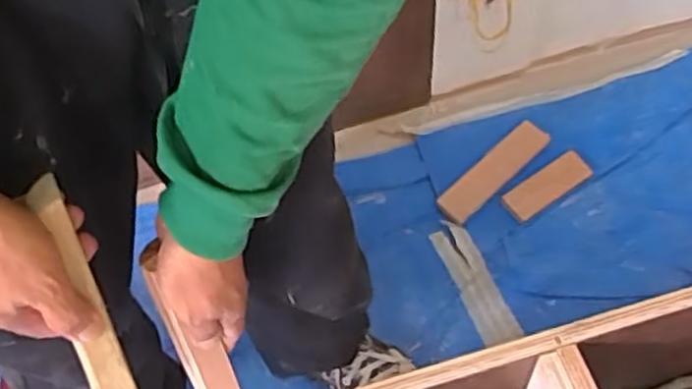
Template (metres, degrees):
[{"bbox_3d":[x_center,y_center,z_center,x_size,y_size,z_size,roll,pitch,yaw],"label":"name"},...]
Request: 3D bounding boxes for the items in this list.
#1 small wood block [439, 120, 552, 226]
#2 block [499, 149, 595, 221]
[{"bbox_3d":[0.242,-0.041,1.206,0.222,0.017,0.062,-40,61,-20],"label":"small wood block"},{"bbox_3d":[0.322,-0.017,1.180,0.146,0.017,0.061,-31,59,-15],"label":"block"}]

